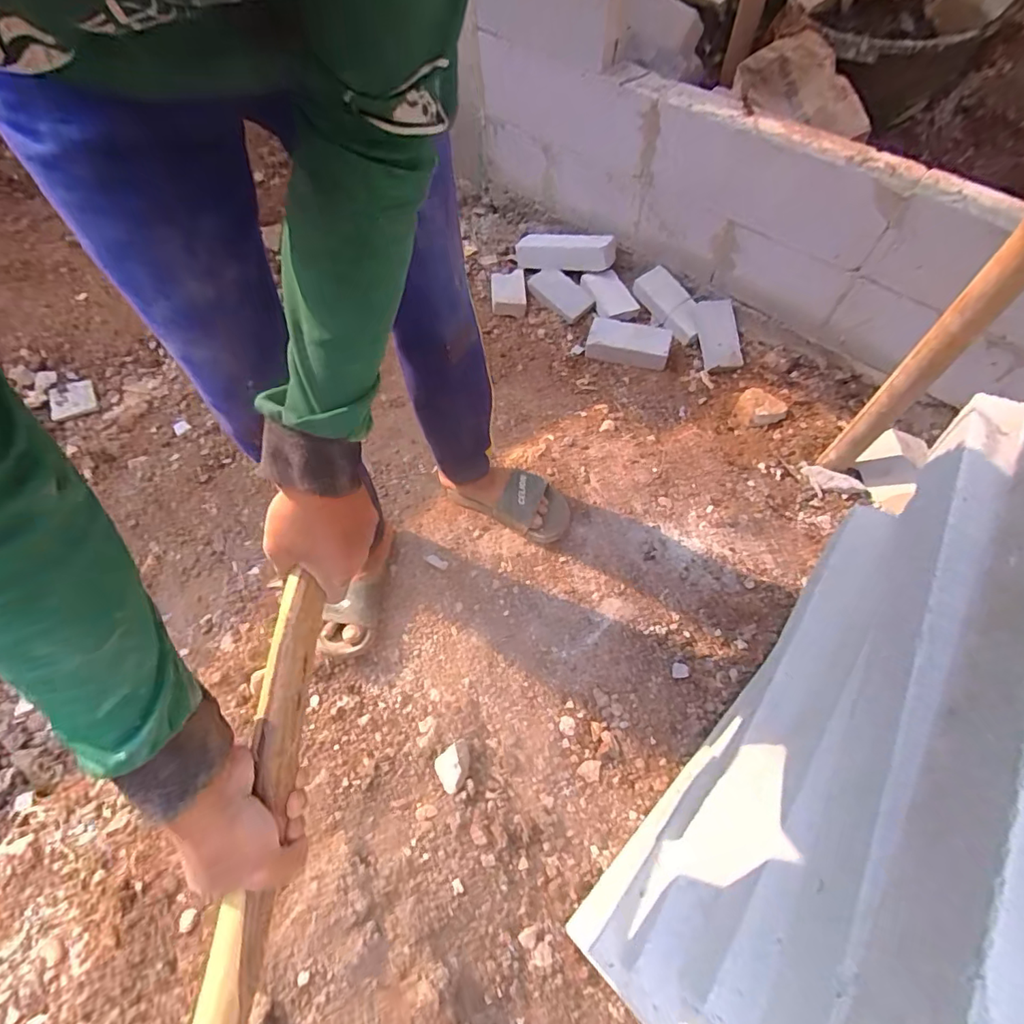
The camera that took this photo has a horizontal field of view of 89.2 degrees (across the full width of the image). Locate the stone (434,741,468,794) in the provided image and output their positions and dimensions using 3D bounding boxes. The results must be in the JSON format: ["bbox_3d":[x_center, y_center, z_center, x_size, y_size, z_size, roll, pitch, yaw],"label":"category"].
[{"bbox_3d":[-0.087,0.376,0.766,0.048,0.024,0.060,-21,62,-8],"label":"stone"}]

